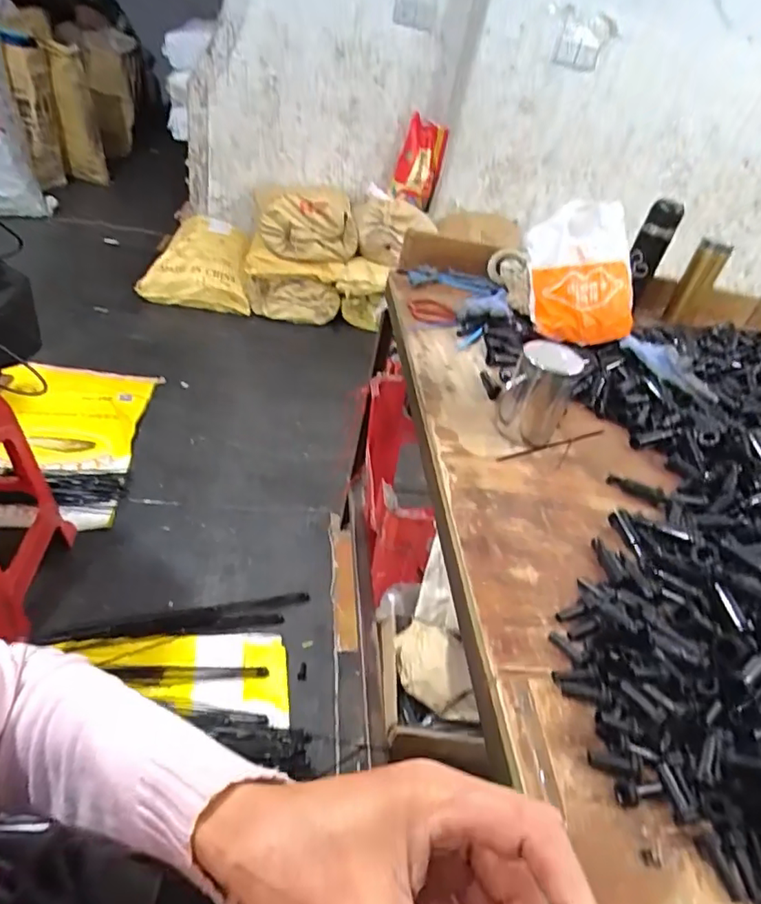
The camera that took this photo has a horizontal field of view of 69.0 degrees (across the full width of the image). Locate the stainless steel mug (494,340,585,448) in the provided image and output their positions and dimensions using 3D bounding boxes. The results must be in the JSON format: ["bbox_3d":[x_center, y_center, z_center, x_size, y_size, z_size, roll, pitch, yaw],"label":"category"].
[{"bbox_3d":[0.214,-0.085,0.743,0.080,0.135,0.078,26,40,15],"label":"stainless steel mug"}]

